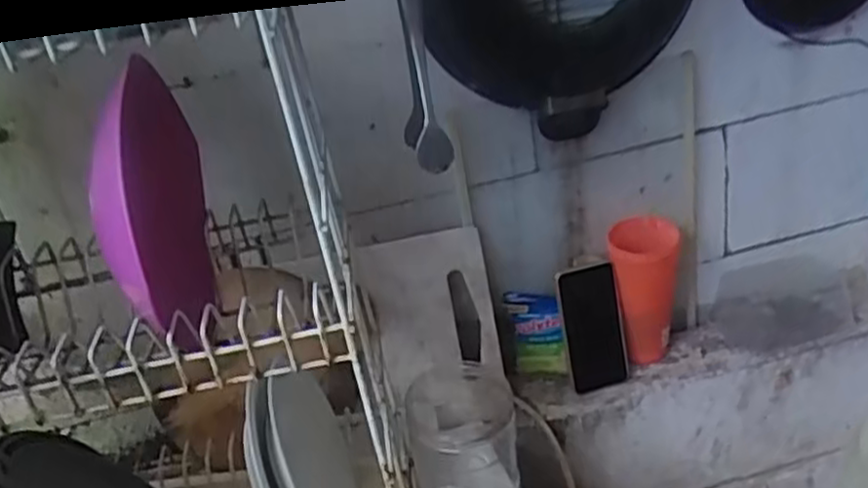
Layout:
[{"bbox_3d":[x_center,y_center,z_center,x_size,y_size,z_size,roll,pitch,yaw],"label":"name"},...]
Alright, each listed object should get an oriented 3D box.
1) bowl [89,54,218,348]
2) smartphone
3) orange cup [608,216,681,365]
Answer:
[{"bbox_3d":[-0.212,-0.034,0.573,0.056,0.193,0.206,-12,26,-9],"label":"bowl"},{"bbox_3d":[0.203,0.108,0.970,0.078,0.163,0.014,-16,16,-6],"label":"smartphone"},{"bbox_3d":[0.279,0.064,1.006,0.084,0.165,0.110,-2,26,13],"label":"orange cup"}]

